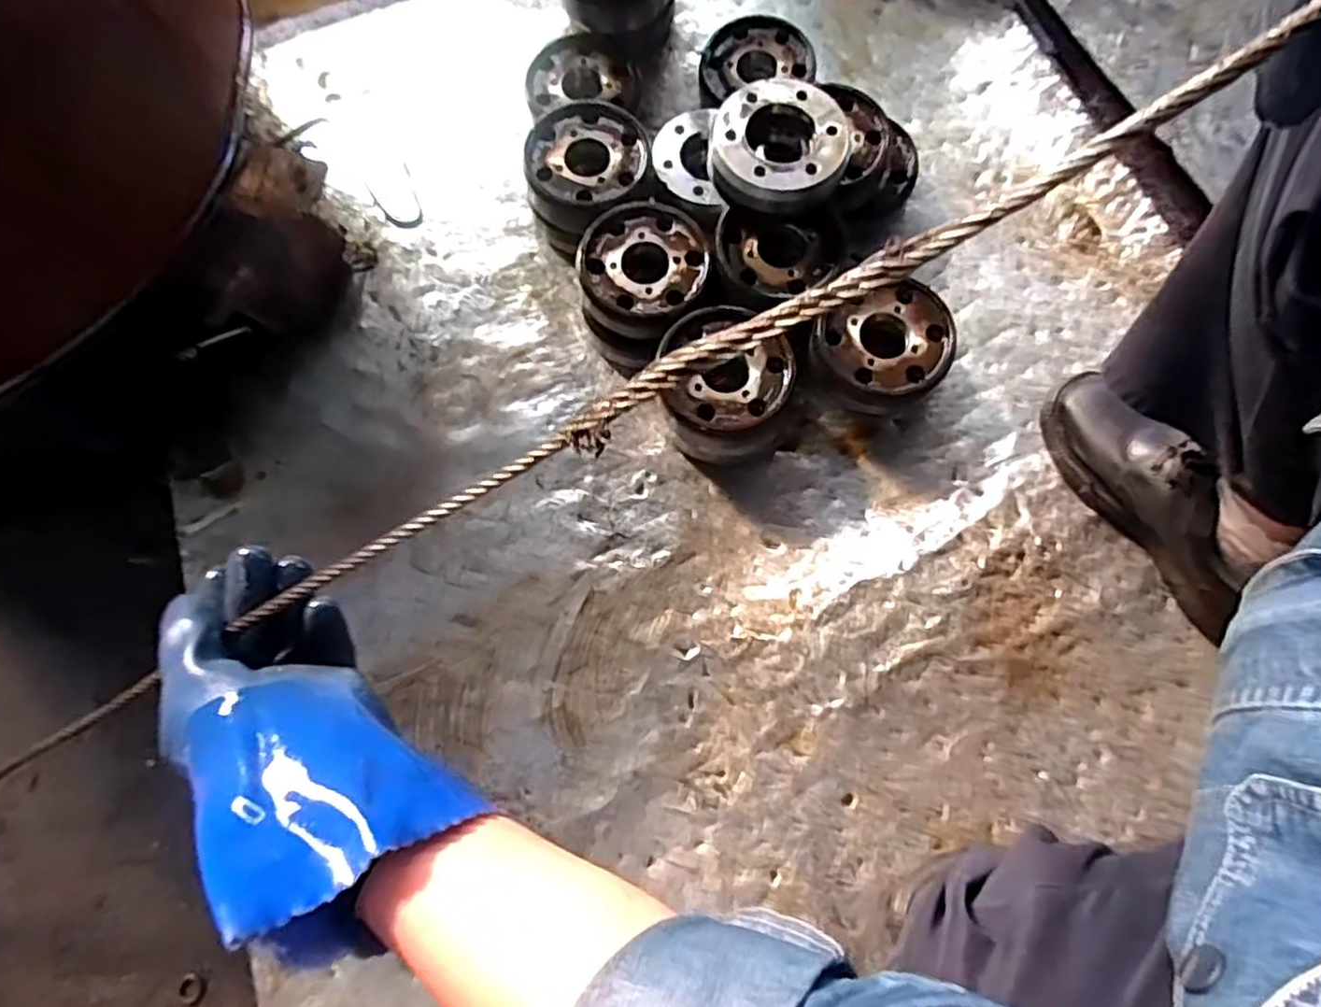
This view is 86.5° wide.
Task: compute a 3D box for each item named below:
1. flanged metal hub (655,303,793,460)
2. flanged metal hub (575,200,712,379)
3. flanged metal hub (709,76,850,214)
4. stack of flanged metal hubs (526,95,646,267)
[{"bbox_3d":[0.061,-0.109,0.661,0.116,0.088,0.120,0,75,0],"label":"flanged metal hub"},{"bbox_3d":[-0.018,-0.208,0.667,0.115,0.076,0.131,41,78,10],"label":"flanged metal hub"},{"bbox_3d":[0.108,-0.329,0.639,0.119,0.043,0.113,0,75,1],"label":"flanged metal hub"},{"bbox_3d":[-0.071,-0.320,0.696,0.110,0.078,0.122,2,75,0],"label":"stack of flanged metal hubs"}]

